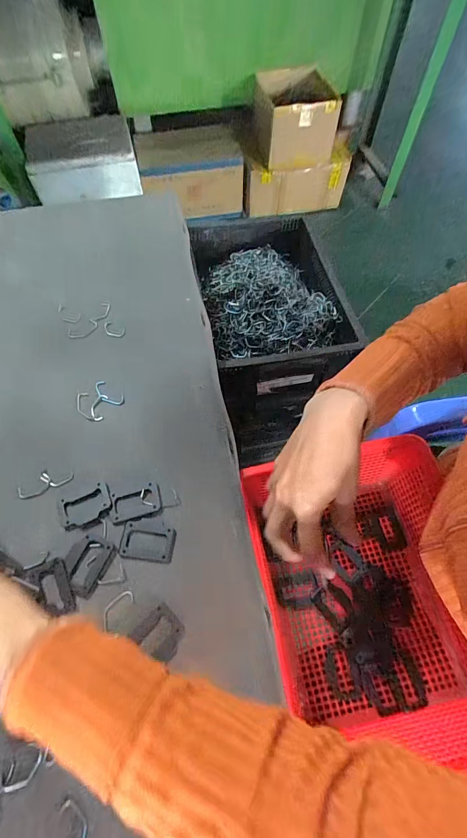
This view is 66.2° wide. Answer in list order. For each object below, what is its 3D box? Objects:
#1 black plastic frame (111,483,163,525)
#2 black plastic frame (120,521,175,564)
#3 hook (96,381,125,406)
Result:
[{"bbox_3d":[-0.101,0.088,0.371,0.050,0.004,0.035,-14,63,-7],"label":"black plastic frame"},{"bbox_3d":[-0.085,0.121,0.354,0.052,0.004,0.034,7,62,4],"label":"black plastic frame"},{"bbox_3d":[-0.149,-0.029,0.430,0.043,0.006,0.019,34,64,16],"label":"hook"}]

